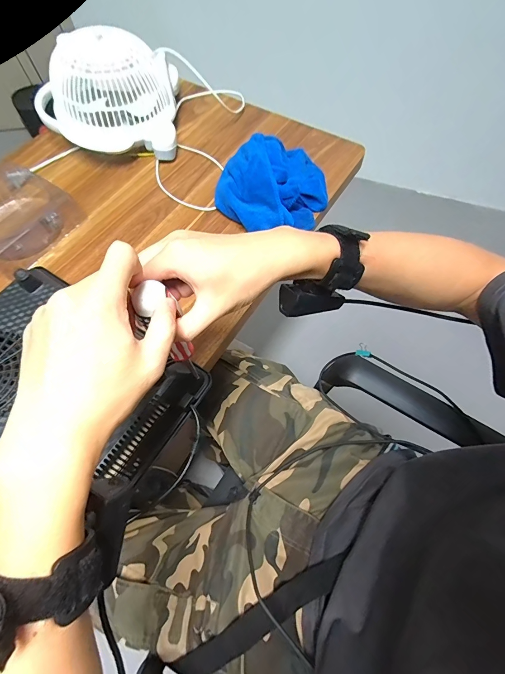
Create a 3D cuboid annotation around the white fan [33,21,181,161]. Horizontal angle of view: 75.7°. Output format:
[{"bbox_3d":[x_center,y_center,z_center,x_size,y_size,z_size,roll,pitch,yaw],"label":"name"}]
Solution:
[{"bbox_3d":[-0.282,-0.450,0.614,0.268,0.154,0.191,2,62,4],"label":"white fan"}]

